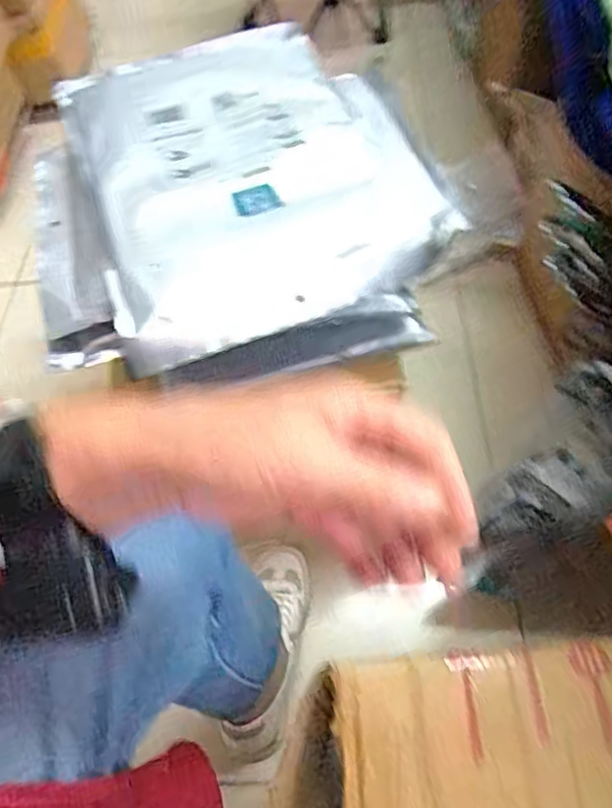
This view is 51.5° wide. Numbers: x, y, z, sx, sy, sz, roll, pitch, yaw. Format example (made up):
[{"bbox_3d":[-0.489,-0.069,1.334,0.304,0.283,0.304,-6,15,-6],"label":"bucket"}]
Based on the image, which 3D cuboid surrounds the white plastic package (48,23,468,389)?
[{"bbox_3d":[-0.055,-0.237,0.632,0.330,0.052,0.406,-19,57,-7],"label":"white plastic package"}]

